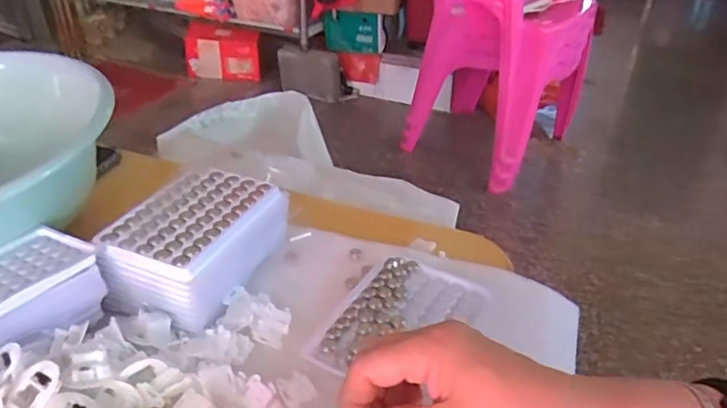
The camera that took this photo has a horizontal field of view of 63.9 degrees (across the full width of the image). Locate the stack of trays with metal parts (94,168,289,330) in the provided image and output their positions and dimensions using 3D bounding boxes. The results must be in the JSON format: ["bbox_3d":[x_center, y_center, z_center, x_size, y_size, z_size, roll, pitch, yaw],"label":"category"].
[{"bbox_3d":[-0.127,0.029,0.445,0.093,0.047,0.129,13,35,16],"label":"stack of trays with metal parts"}]

